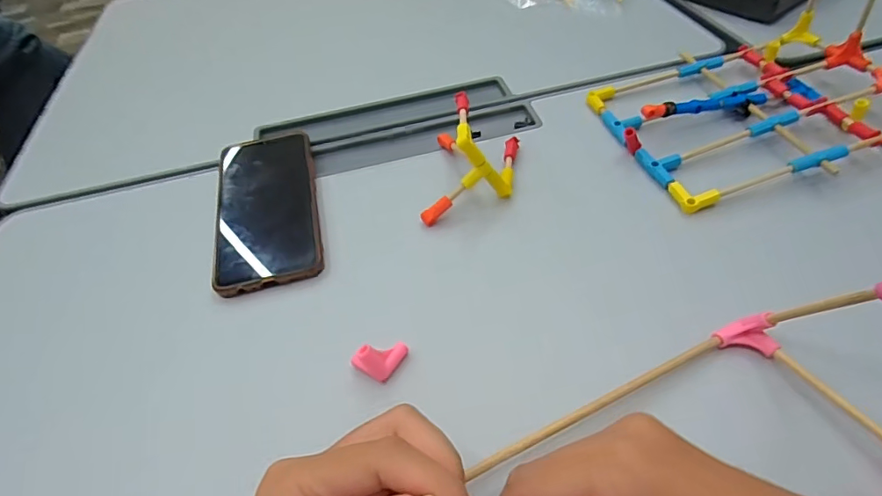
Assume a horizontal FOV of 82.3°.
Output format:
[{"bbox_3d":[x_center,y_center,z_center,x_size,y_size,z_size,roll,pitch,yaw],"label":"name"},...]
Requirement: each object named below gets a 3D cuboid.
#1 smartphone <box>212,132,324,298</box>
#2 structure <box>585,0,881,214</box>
[{"bbox_3d":[-0.136,-0.038,0.397,0.076,0.018,0.164,-15,49,-5],"label":"smartphone"},{"bbox_3d":[0.256,-0.132,0.404,0.230,0.063,0.179,-19,49,-9],"label":"structure"}]

